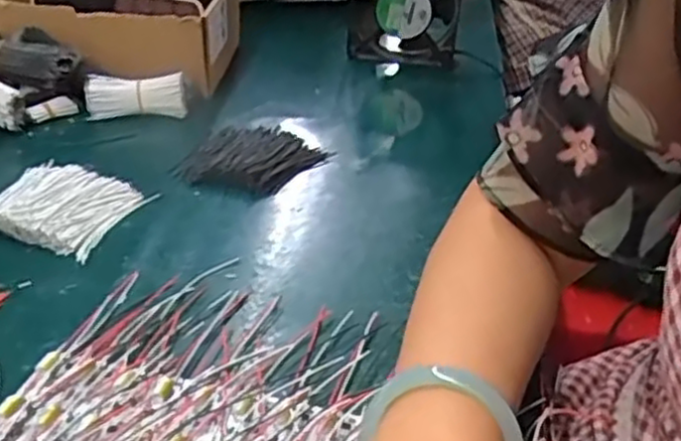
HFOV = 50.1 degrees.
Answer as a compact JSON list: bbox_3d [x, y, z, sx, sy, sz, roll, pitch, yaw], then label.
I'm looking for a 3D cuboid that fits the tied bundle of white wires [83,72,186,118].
[{"bbox_3d":[-0.186,-0.112,0.665,0.086,0.038,0.025,1,32,-3],"label":"tied bundle of white wires"}]

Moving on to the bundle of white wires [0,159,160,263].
[{"bbox_3d":[-0.204,-0.012,0.533,0.097,0.014,0.088,10,33,12],"label":"bundle of white wires"}]

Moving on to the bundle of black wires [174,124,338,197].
[{"bbox_3d":[-0.075,-0.053,0.609,0.103,0.013,0.101,16,34,20],"label":"bundle of black wires"}]

